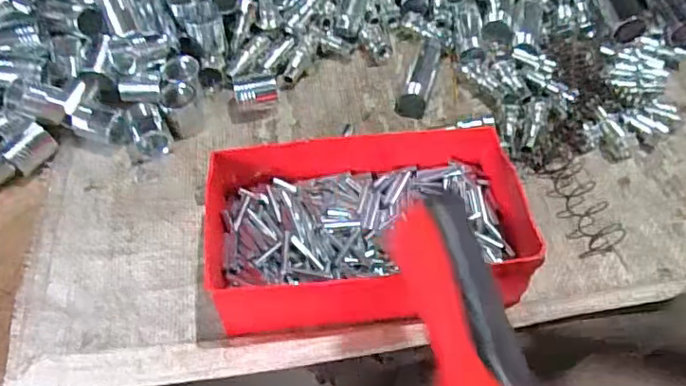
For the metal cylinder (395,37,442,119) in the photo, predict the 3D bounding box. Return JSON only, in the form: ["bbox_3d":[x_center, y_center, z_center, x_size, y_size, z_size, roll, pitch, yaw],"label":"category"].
[{"bbox_3d":[0.064,-0.098,0.459,0.023,0.020,0.084,14,57,8],"label":"metal cylinder"}]

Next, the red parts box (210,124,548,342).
[{"bbox_3d":[0.016,0.017,0.357,0.203,0.044,0.131,-5,56,-4],"label":"red parts box"}]

